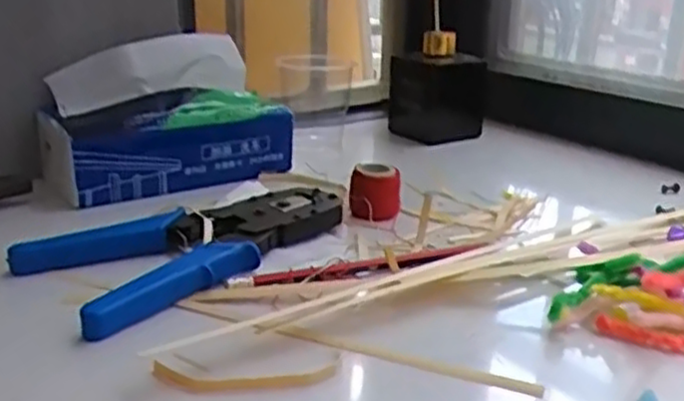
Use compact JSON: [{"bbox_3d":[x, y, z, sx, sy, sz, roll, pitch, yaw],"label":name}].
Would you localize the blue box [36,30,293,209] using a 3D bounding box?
[{"bbox_3d":[-0.135,-0.067,0.576,0.182,0.101,0.079,-12,23,-31],"label":"blue box"}]

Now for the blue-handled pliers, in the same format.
[{"bbox_3d":[-0.086,0.023,0.447,0.095,0.020,0.194,18,26,40],"label":"blue-handled pliers"}]

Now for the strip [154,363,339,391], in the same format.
[{"bbox_3d":[-0.041,0.075,0.316,0.076,0.008,0.010,-1,20,-3],"label":"strip"}]

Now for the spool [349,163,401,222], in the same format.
[{"bbox_3d":[0.023,-0.004,0.513,0.035,0.034,0.040,1,20,3],"label":"spool"}]

